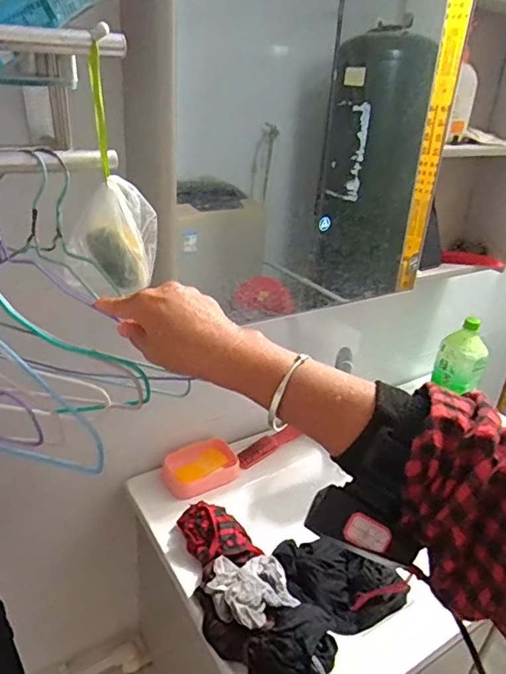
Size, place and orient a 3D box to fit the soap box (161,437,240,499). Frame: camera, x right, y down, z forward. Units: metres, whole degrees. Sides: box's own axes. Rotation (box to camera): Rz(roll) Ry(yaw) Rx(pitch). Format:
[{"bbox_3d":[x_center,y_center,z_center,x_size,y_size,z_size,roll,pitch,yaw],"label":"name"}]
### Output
[{"bbox_3d":[-0.089,0.227,0.899,0.135,0.036,0.094,-11,33,-31],"label":"soap box"}]

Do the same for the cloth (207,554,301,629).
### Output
[{"bbox_3d":[-0.003,0.327,0.681,0.104,0.040,0.116,-5,30,-22],"label":"cloth"}]

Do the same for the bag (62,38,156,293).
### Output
[{"bbox_3d":[-0.143,-0.139,0.503,0.086,0.214,0.049,17,29,18],"label":"bag"}]

